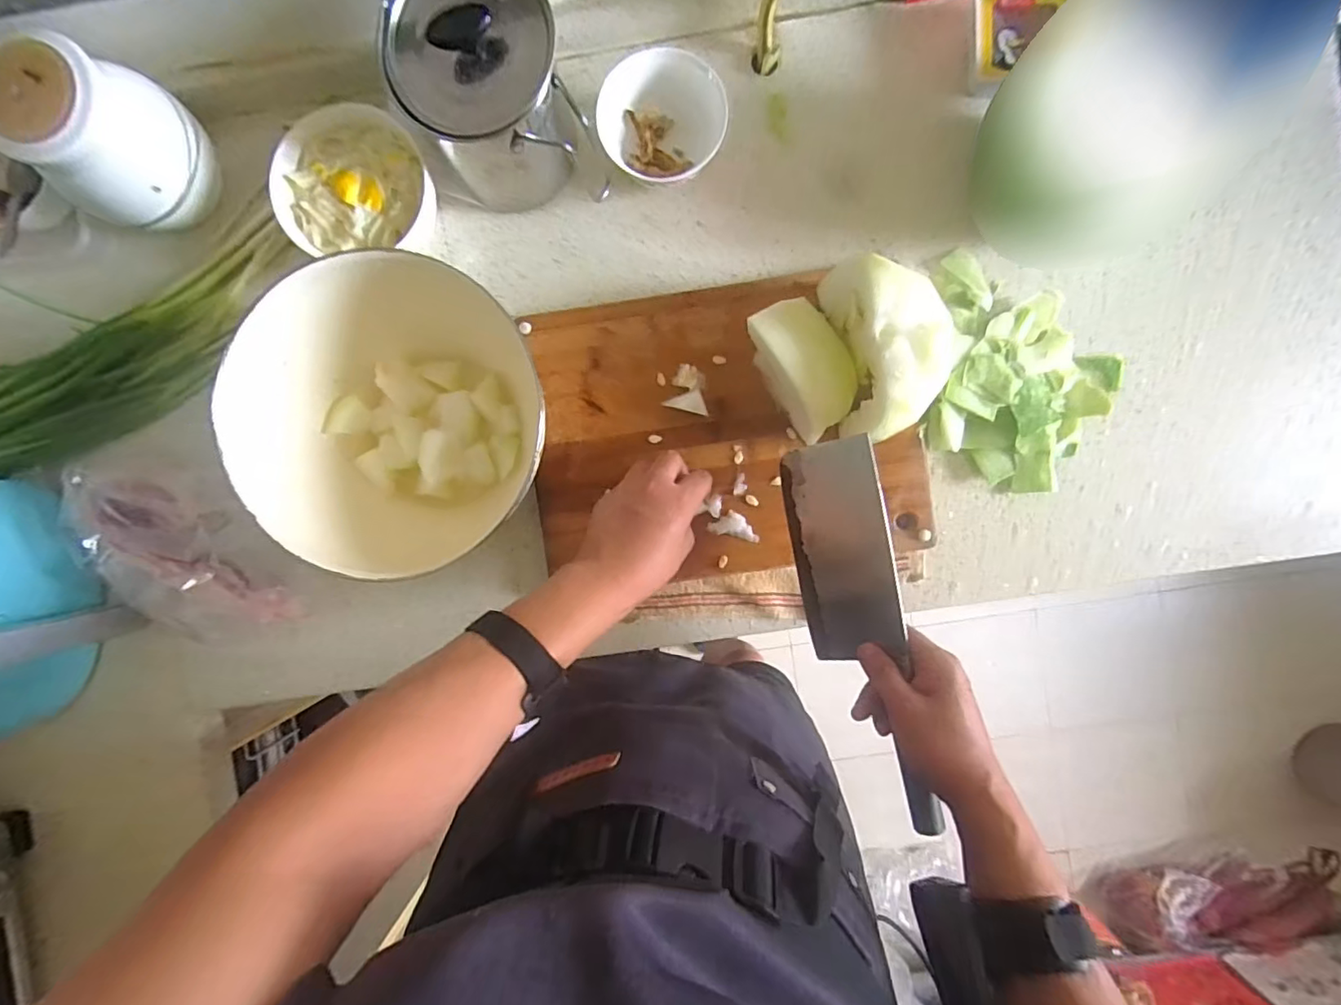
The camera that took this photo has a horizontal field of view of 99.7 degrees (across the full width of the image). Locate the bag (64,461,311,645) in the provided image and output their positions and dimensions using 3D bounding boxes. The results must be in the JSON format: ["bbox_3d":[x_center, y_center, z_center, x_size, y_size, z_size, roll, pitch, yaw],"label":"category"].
[{"bbox_3d":[-0.467,0.050,0.540,0.217,0.076,0.085,38,93,0],"label":"bag"}]

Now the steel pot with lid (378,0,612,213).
[{"bbox_3d":[-0.158,-0.343,0.490,0.140,0.138,0.165,-31,91,2],"label":"steel pot with lid"}]

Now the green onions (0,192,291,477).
[{"bbox_3d":[-0.594,-0.138,0.566,0.469,0.047,0.143,-22,92,2],"label":"green onions"}]

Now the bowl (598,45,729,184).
[{"bbox_3d":[-0.009,-0.346,0.519,0.112,0.073,0.088,38,93,0],"label":"bowl"}]

